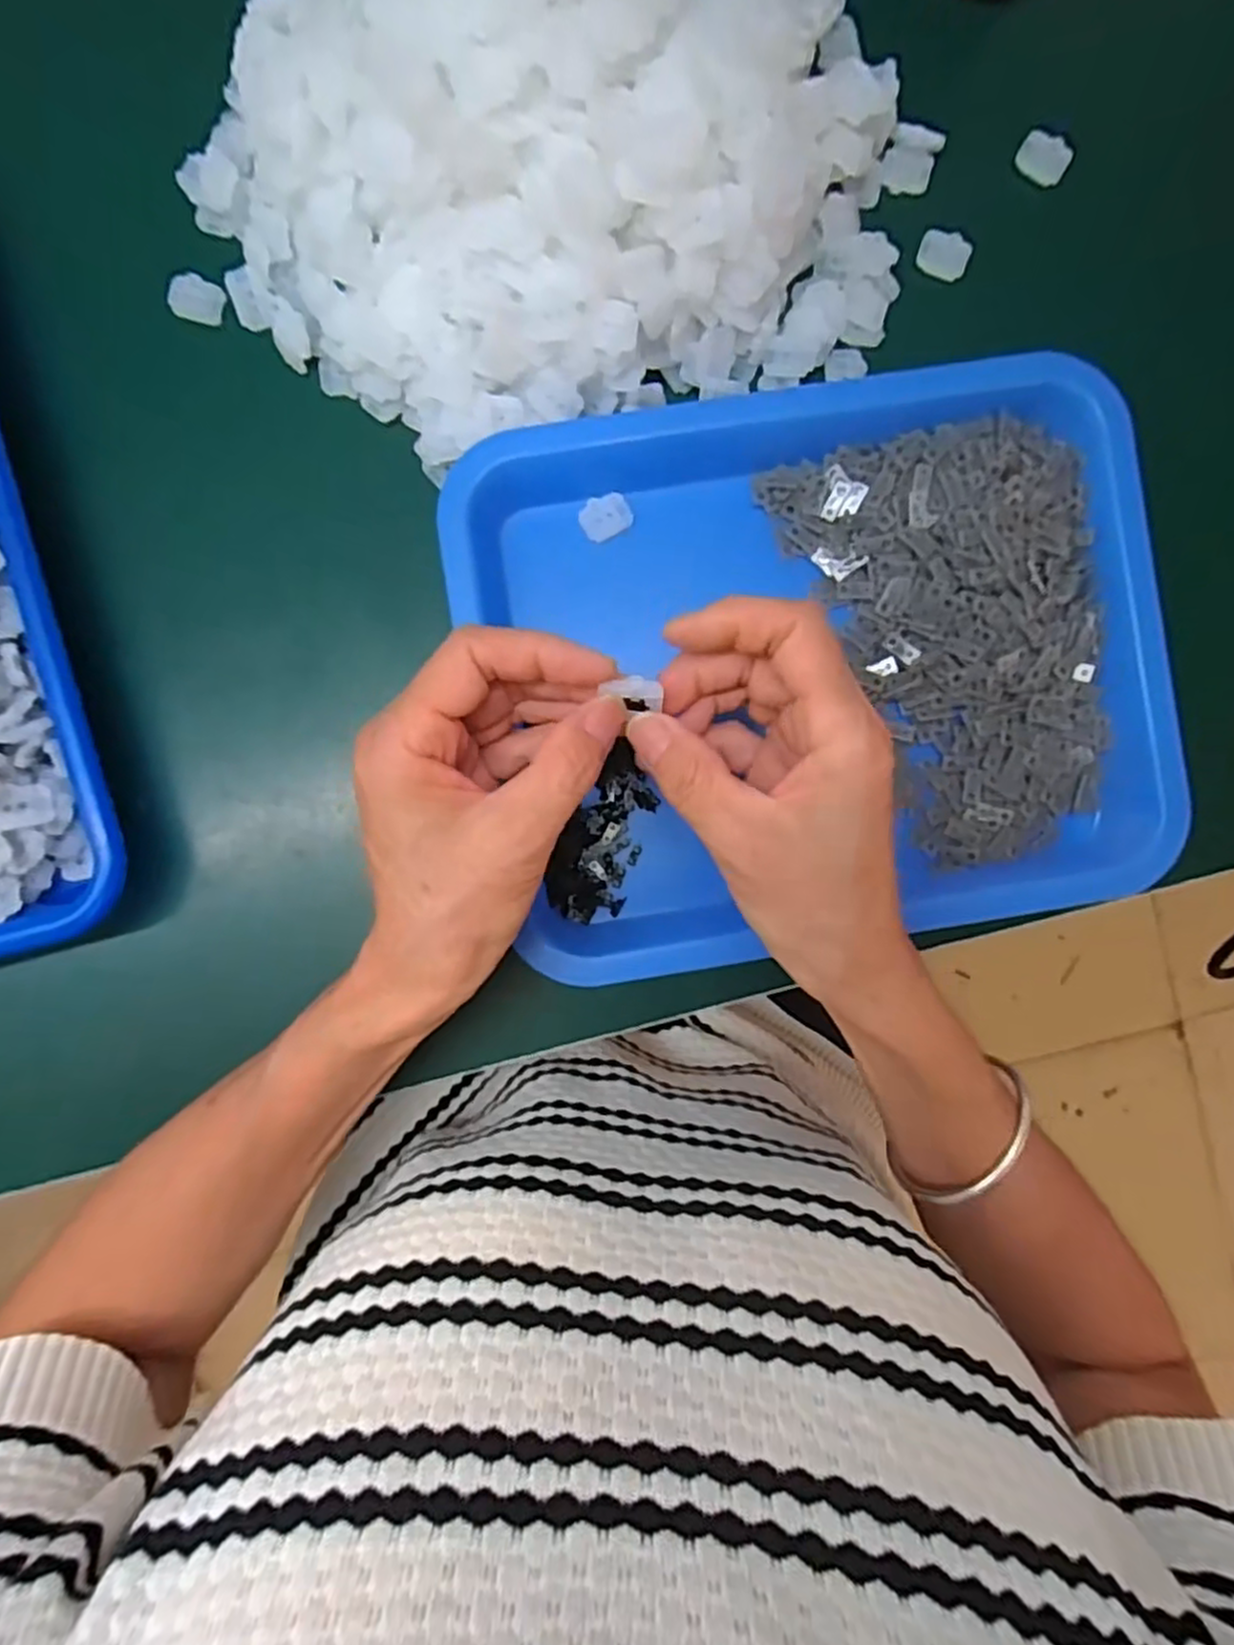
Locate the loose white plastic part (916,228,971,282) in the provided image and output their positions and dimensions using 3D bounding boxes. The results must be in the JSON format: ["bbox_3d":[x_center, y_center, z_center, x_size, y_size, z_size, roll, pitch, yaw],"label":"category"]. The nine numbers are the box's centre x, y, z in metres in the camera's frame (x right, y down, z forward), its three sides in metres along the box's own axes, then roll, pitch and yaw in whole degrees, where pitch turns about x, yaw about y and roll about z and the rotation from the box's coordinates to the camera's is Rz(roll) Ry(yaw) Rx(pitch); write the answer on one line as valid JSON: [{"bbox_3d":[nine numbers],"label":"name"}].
[{"bbox_3d":[0.145,-0.251,0.326,0.022,0.005,0.017,25,90,-3],"label":"loose white plastic part"}]

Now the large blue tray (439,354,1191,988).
[{"bbox_3d":[0.082,-0.065,0.316,0.275,0.041,0.229,-9,92,-2],"label":"large blue tray"}]

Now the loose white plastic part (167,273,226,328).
[{"bbox_3d":[-0.179,-0.223,0.314,0.022,0.004,0.018,16,90,-3],"label":"loose white plastic part"}]

